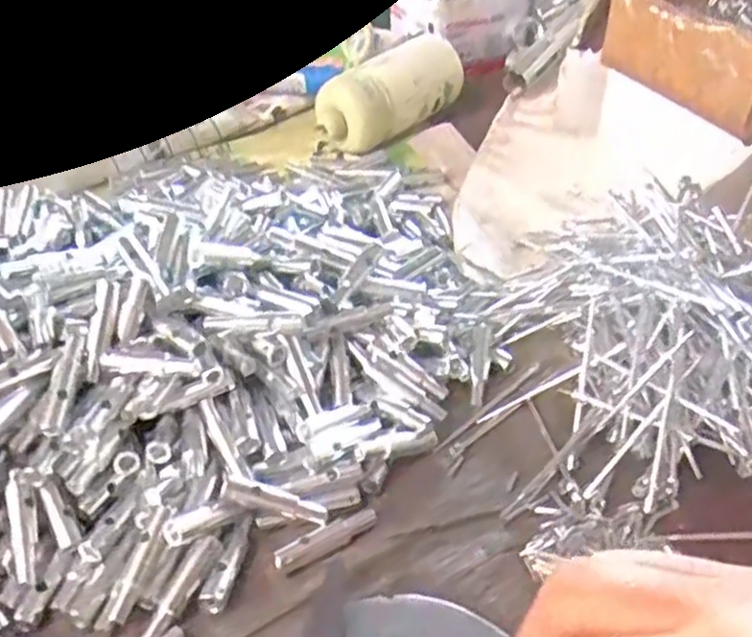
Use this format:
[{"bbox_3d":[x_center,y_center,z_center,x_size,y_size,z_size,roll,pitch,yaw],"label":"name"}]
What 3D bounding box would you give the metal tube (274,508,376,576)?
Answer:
[{"bbox_3d":[-0.023,0.103,0.343,0.050,0.007,0.011,-21,44,-20],"label":"metal tube"}]

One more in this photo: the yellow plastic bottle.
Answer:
[{"bbox_3d":[0.015,-0.203,0.647,0.152,0.058,0.052,-33,49,-30],"label":"yellow plastic bottle"}]

